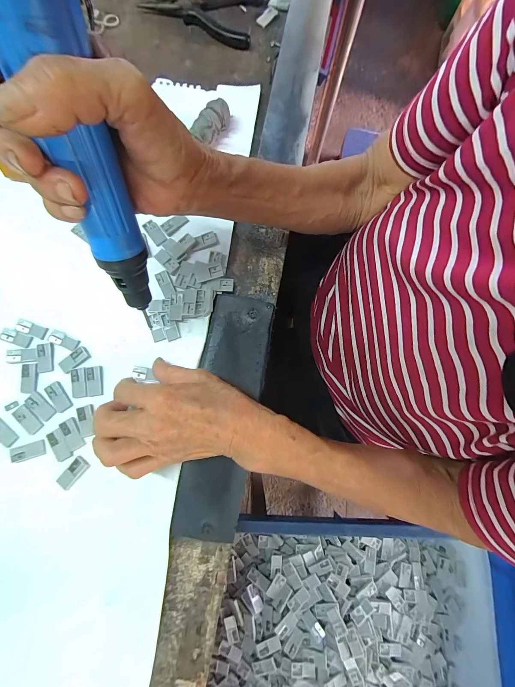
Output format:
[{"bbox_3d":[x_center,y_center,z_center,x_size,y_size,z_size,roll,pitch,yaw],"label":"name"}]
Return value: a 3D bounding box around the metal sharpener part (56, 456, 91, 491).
[{"bbox_3d":[-0.163,0.114,0.249,0.015,0.005,0.029,42,81,9],"label":"metal sharpener part"}]

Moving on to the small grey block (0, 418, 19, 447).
[{"bbox_3d":[-0.233,0.080,0.254,0.031,0.004,0.014,37,80,8],"label":"small grey block"}]

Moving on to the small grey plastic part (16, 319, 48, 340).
[{"bbox_3d":[-0.223,-0.014,0.276,0.032,0.004,0.013,17,78,4],"label":"small grey plastic part"}]

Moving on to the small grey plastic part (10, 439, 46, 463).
[{"bbox_3d":[-0.206,0.096,0.251,0.031,0.004,0.014,-15,78,-3],"label":"small grey plastic part"}]

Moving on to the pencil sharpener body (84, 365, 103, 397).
[{"bbox_3d":[-0.155,0.035,0.265,0.015,0.004,0.028,-10,78,-2],"label":"pencil sharpener body"}]

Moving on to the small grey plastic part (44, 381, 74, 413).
[{"bbox_3d":[-0.187,0.050,0.261,0.015,0.004,0.030,-39,80,-7],"label":"small grey plastic part"}]

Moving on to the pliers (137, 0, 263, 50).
[{"bbox_3d":[-0.075,-0.422,0.355,0.149,0.011,0.085,13,78,3],"label":"pliers"}]

